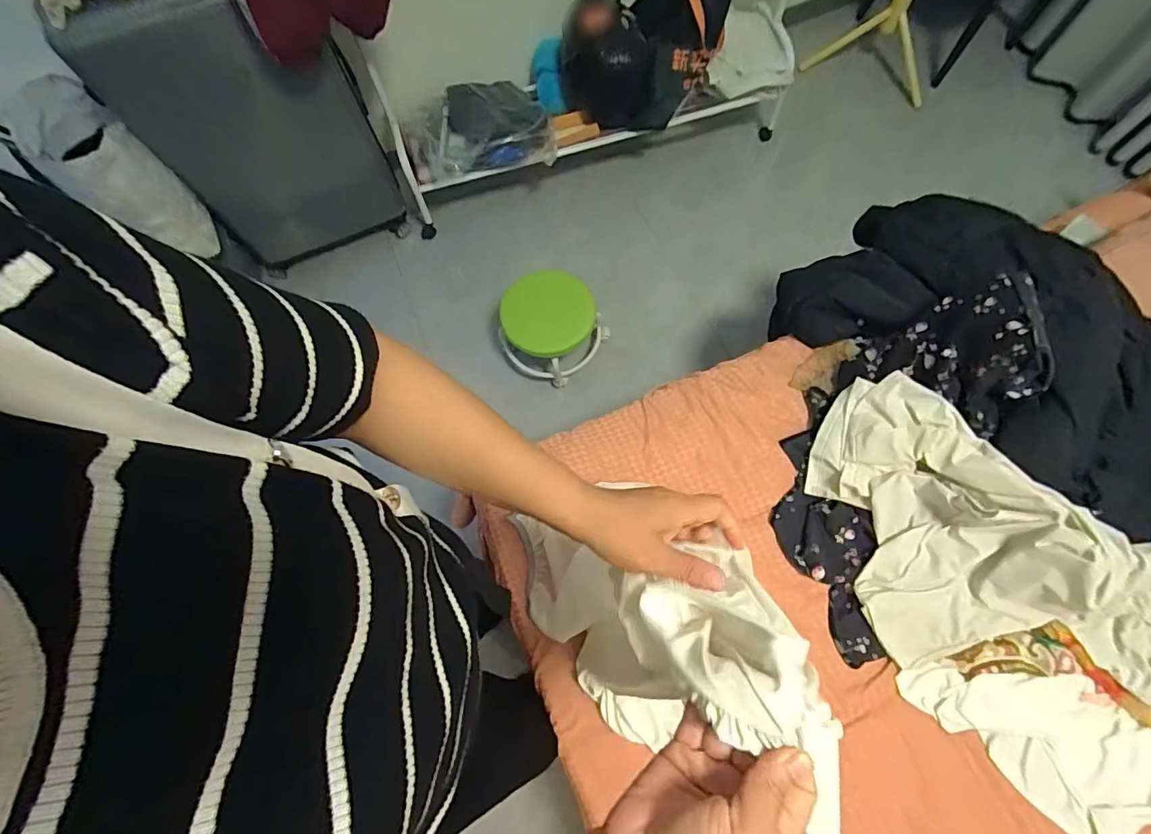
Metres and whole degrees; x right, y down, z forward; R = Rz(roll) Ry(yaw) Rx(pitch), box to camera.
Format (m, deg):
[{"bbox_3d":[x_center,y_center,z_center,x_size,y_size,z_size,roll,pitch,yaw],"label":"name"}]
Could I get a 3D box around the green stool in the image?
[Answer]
[{"bbox_3d":[-0.071,-0.256,1.399,0.265,0.226,0.255,28,74,12],"label":"green stool"}]

